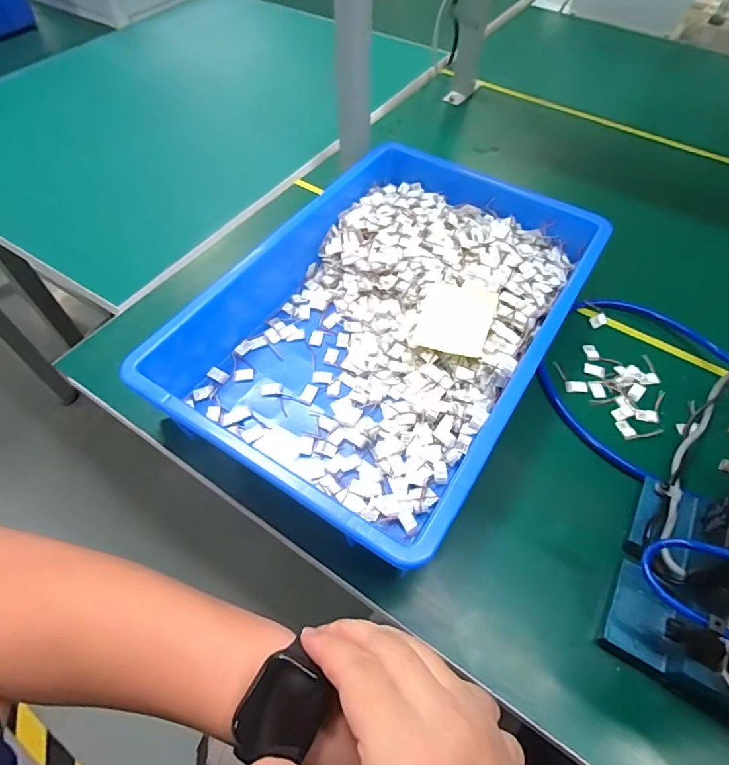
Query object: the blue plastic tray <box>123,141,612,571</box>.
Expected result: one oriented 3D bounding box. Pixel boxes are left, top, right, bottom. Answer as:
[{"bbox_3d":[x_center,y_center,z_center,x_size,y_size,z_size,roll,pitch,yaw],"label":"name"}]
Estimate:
[{"bbox_3d":[0.024,-0.071,0.491,0.314,0.082,0.439,28,59,18],"label":"blue plastic tray"}]

